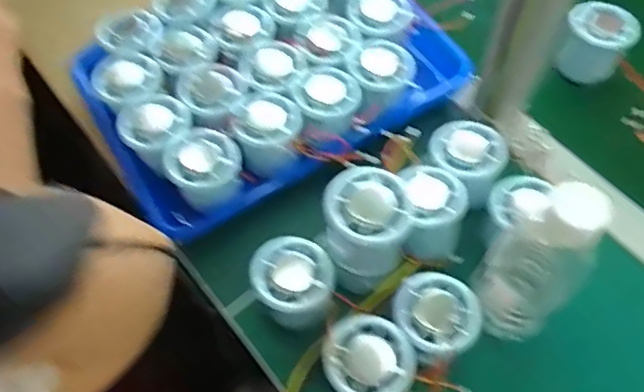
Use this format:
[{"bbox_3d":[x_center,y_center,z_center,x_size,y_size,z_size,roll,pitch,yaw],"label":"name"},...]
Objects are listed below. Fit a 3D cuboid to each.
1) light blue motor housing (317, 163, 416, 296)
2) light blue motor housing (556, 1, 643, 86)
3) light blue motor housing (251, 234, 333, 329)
[{"bbox_3d":[0.031,0.022,0.397,0.058,0.063,0.065,21,63,11],"label":"light blue motor housing"},{"bbox_3d":[0.266,-0.149,0.551,0.063,0.054,0.062,0,61,0],"label":"light blue motor housing"},{"bbox_3d":[-0.023,0.067,0.435,0.057,0.047,0.059,0,61,0],"label":"light blue motor housing"}]

